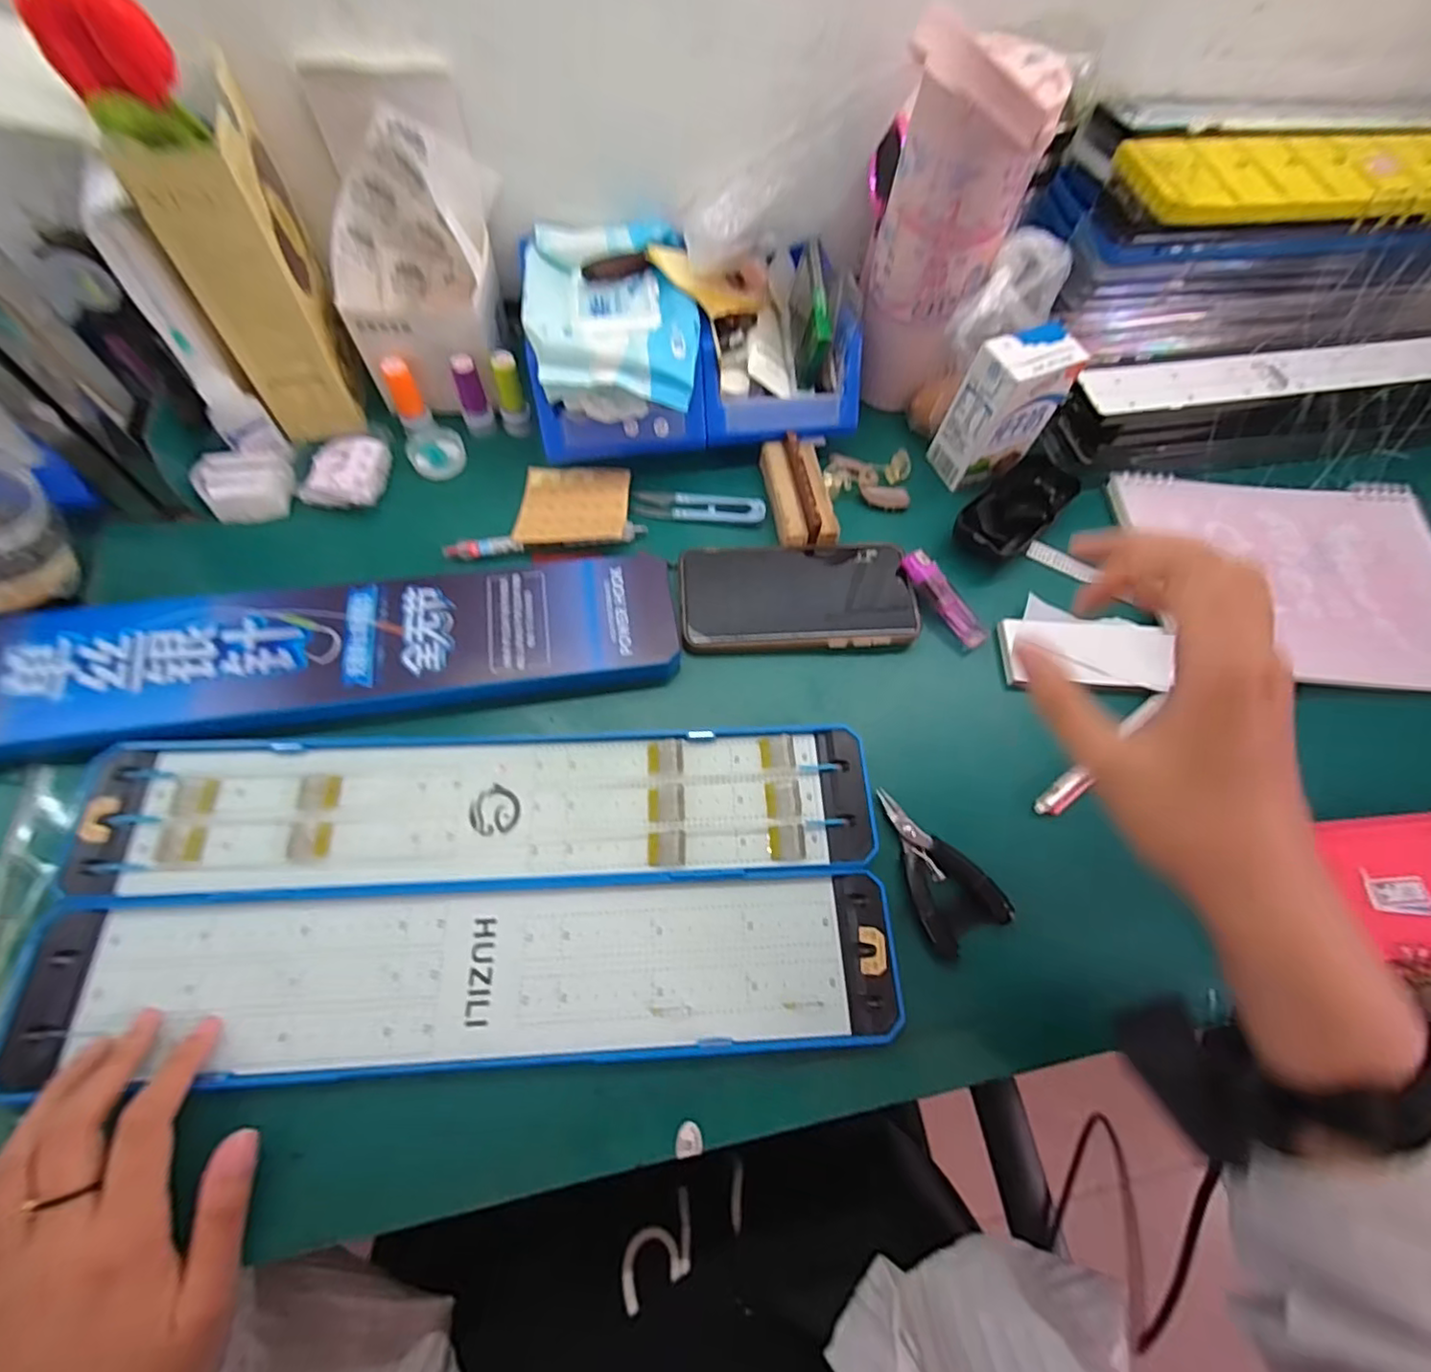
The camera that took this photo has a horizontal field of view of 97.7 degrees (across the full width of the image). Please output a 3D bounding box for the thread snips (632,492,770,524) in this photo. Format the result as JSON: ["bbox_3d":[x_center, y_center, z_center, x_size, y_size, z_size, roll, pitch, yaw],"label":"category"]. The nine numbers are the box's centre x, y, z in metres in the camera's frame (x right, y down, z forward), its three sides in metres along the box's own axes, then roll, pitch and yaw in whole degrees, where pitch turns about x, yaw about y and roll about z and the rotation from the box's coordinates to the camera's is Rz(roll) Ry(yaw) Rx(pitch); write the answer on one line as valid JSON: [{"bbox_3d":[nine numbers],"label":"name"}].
[{"bbox_3d":[-0.012,-0.136,0.474,0.096,0.010,0.026,8,65,0],"label":"thread snips"}]

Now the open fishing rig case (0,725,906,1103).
[{"bbox_3d":[-0.129,0.112,0.353,0.443,0.014,0.179,0,64,-3],"label":"open fishing rig case"}]

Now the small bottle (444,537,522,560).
[{"bbox_3d":[-0.165,-0.098,0.444,0.054,0.009,0.009,-9,66,-8],"label":"small bottle"}]

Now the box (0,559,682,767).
[{"bbox_3d":[-0.245,-0.016,0.388,0.439,0.024,0.090,-7,64,-7],"label":"box"}]

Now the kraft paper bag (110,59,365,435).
[{"bbox_3d":[-0.300,-0.269,0.413,0.061,0.173,0.092,-14,67,-10],"label":"kraft paper bag"}]

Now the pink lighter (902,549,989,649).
[{"bbox_3d":[0.161,-0.061,0.440,0.018,0.008,0.078,-34,85,-18],"label":"pink lighter"}]

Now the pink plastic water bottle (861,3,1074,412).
[{"bbox_3d":[0.156,-0.313,0.444,0.088,0.215,0.089,27,67,8],"label":"pink plastic water bottle"}]

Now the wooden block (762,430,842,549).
[{"bbox_3d":[0.062,-0.148,0.468,0.042,0.025,0.091,-6,66,-6],"label":"wooden block"}]

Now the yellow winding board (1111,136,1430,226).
[{"bbox_3d":[0.480,-0.381,0.467,0.364,0.016,0.091,-10,66,-8],"label":"yellow winding board"}]

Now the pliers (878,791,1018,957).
[{"bbox_3d":[0.126,0.103,0.366,0.048,0.010,0.093,-24,69,-14],"label":"pliers"}]

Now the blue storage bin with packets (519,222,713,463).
[{"bbox_3d":[-0.072,-0.263,0.470,0.125,0.085,0.183,-6,66,-6],"label":"blue storage bin with packets"}]

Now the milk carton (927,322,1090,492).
[{"bbox_3d":[0.215,-0.206,0.467,0.066,0.099,0.039,-20,68,-12],"label":"milk carton"}]

